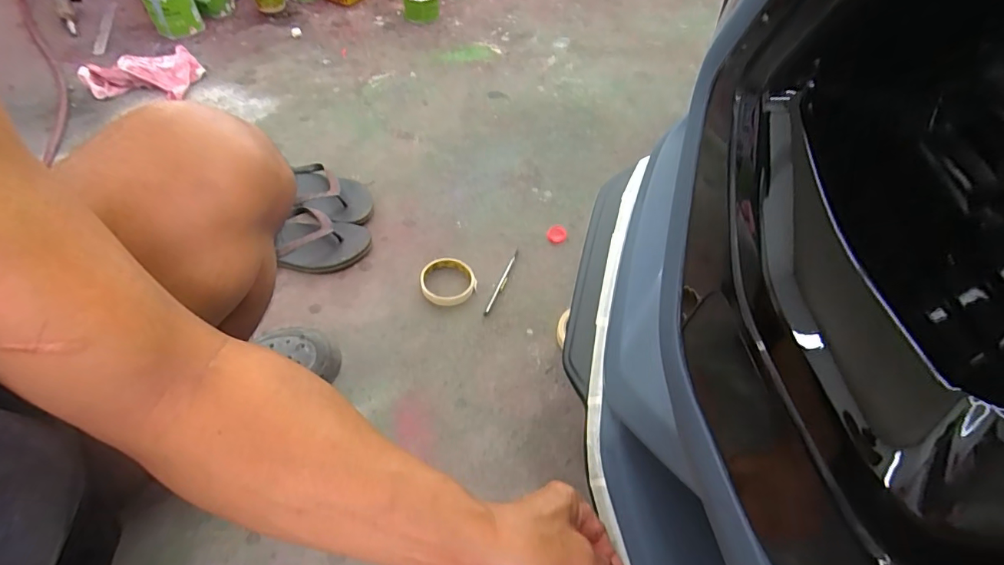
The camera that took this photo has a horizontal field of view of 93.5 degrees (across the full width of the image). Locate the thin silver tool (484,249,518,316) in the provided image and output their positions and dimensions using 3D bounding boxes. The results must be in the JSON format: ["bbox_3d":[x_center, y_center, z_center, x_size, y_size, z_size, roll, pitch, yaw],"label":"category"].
[{"bbox_3d":[0.002,-0.002,0.773,0.010,0.008,0.147,19,54,10],"label":"thin silver tool"}]

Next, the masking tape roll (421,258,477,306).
[{"bbox_3d":[-0.088,-0.001,0.756,0.084,0.017,0.080,2,53,-3],"label":"masking tape roll"}]

